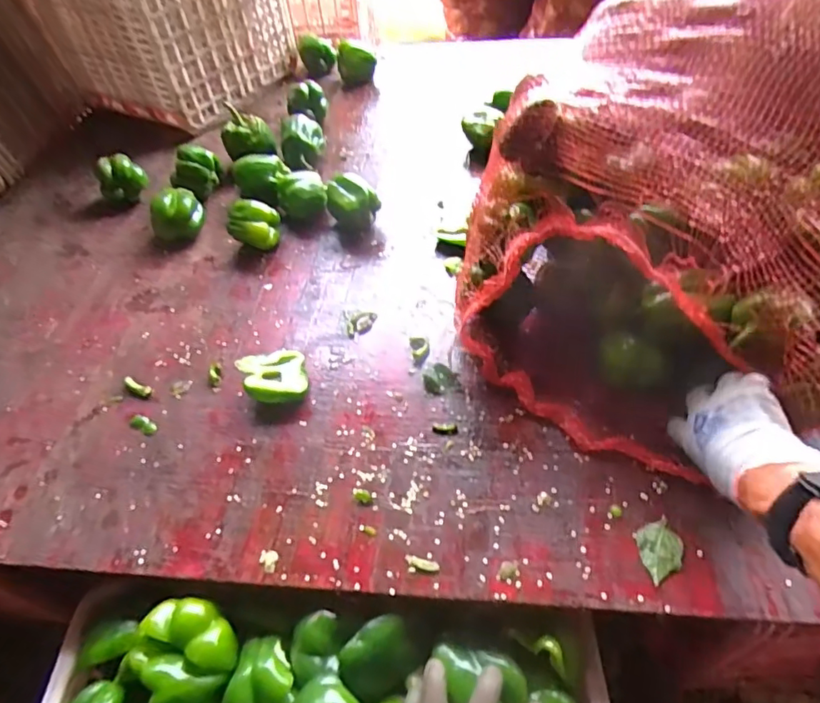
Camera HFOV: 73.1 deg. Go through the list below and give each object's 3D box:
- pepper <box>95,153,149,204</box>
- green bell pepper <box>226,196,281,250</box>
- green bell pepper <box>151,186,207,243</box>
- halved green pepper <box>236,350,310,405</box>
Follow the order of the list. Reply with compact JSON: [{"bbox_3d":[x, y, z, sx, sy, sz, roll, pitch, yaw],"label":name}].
[{"bbox_3d":[-0.484,-0.287,0.935,0.068,0.083,0.052,8,51,13],"label":"pepper"},{"bbox_3d":[-0.230,-0.185,0.824,0.058,0.070,0.064,8,51,13],"label":"green bell pepper"},{"bbox_3d":[-0.359,-0.204,0.858,0.082,0.066,0.080,-26,52,-15],"label":"green bell pepper"},{"bbox_3d":[-0.162,0.032,0.656,0.079,0.032,0.068,-11,49,-3],"label":"halved green pepper"}]

